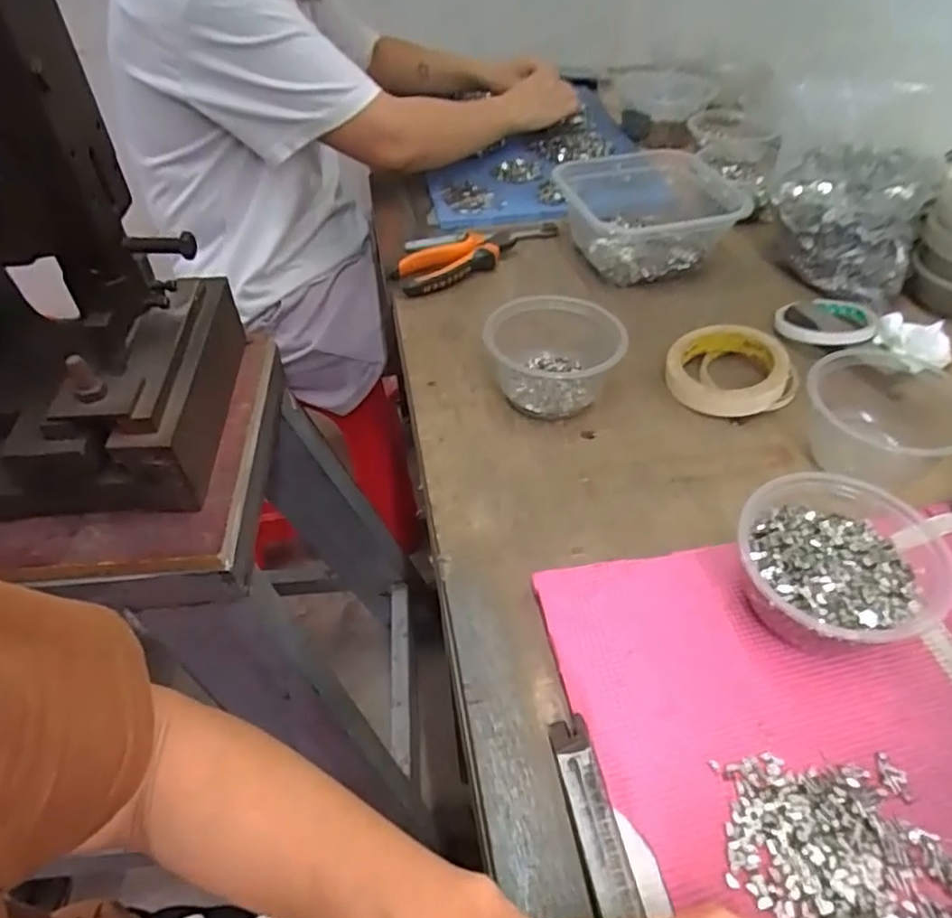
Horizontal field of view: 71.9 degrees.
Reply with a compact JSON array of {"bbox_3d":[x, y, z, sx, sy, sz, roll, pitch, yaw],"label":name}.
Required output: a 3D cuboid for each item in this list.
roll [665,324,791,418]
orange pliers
[{"bbox_3d":[0.218,-0.078,0.575,0.096,0.034,0.093,-2,45,2],"label":"roll"},{"bbox_3d":[0.009,-0.230,0.731,0.210,0.031,0.057,-24,49,-19],"label":"orange pliers"}]

